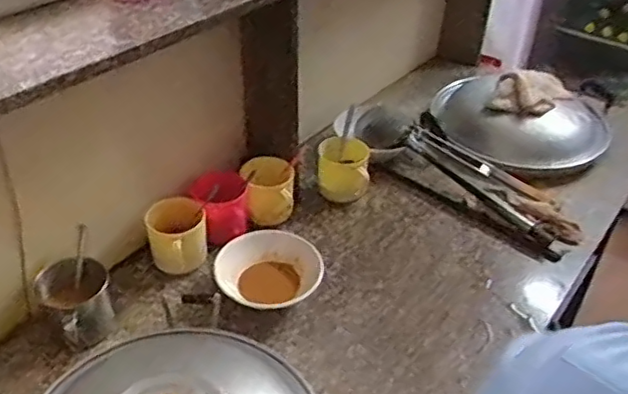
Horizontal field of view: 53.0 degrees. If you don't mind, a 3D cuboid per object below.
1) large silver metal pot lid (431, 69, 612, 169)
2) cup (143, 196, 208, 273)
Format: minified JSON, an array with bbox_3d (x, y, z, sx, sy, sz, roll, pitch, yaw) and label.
[{"bbox_3d":[0.467,-0.182,1.396,0.379,0.142,0.348,1,38,-1],"label":"large silver metal pot lid"},{"bbox_3d":[-0.223,0.069,1.036,0.093,0.109,0.077,-7,39,-12],"label":"cup"}]

